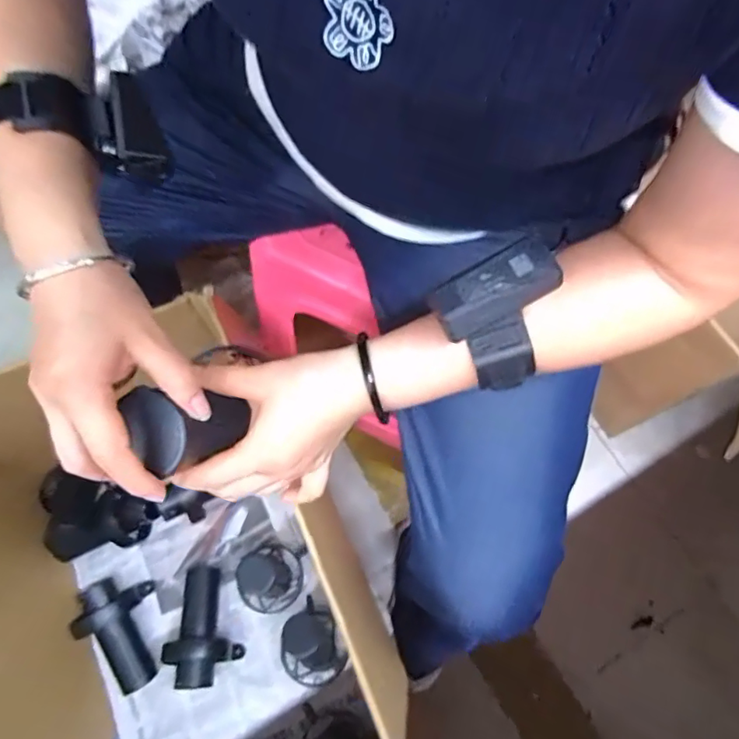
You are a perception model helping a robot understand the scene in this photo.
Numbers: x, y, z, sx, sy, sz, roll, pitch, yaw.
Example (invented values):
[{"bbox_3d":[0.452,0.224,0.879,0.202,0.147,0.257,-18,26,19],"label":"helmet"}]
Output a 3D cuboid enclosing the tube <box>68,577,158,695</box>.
[{"bbox_3d":[-0.375,0.395,0.791,0.101,0.080,0.160,-22,71,-9],"label":"tube"}]

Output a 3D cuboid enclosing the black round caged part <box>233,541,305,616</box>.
[{"bbox_3d":[-0.155,0.307,0.791,0.103,0.164,0.099,0,69,-1],"label":"black round caged part"}]

